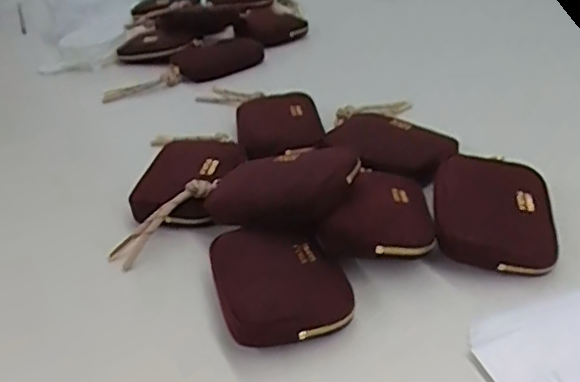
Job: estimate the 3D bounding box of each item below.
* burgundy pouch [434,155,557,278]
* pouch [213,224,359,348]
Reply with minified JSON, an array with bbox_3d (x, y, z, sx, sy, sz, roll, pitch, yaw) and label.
[{"bbox_3d":[0.148,0.013,0.438,0.079,0.029,0.113,2,34,13],"label":"burgundy pouch"},{"bbox_3d":[-0.007,0.057,0.392,0.080,0.023,0.087,-14,34,-11],"label":"pouch"}]

